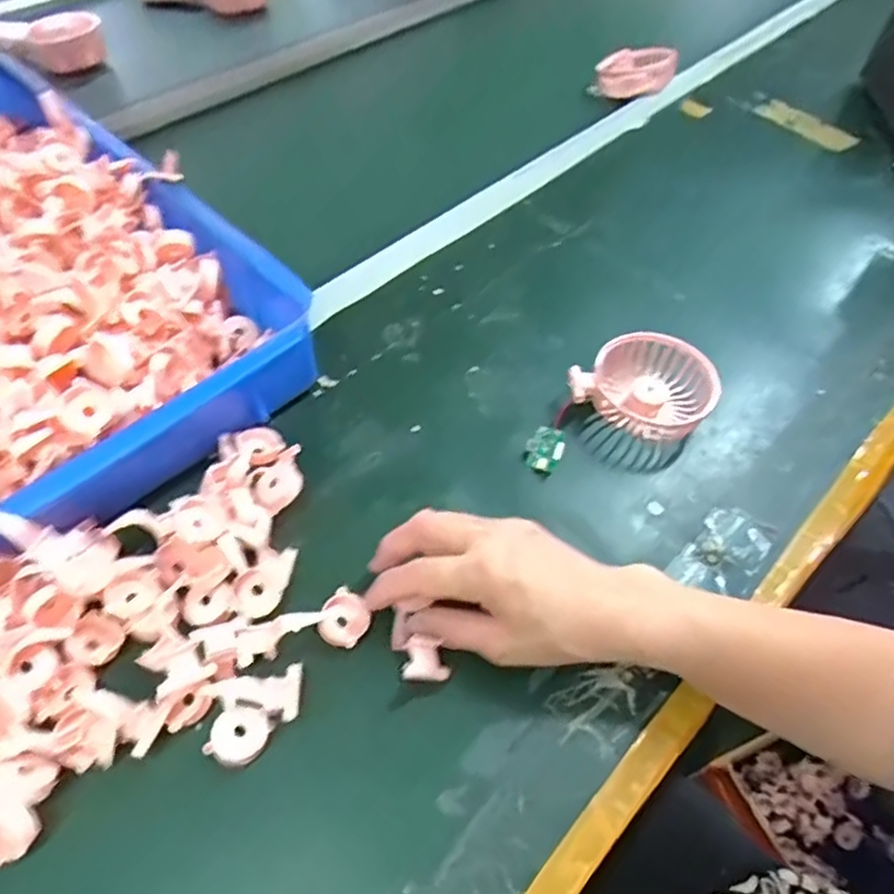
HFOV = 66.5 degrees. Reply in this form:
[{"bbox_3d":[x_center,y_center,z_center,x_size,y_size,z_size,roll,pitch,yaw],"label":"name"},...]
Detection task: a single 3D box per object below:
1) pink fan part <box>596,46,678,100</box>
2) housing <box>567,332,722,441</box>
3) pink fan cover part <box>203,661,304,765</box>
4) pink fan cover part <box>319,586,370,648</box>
[{"bbox_3d":[0.231,-0.459,0.836,0.020,0.052,0.118,-33,32,-26],"label":"pink fan part"},{"bbox_3d":[0.151,-0.046,0.525,0.104,0.041,0.082,20,55,11],"label":"housing"},{"bbox_3d":[-0.105,0.147,0.375,0.048,0.012,0.047,-3,53,-5],"label":"pink fan cover part"},{"bbox_3d":[-0.062,0.103,0.409,0.029,0.009,0.030,2,52,-3],"label":"pink fan cover part"}]

